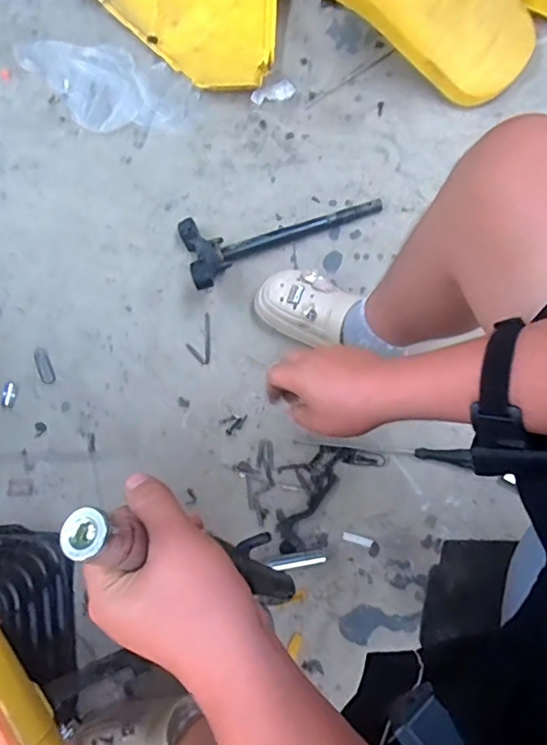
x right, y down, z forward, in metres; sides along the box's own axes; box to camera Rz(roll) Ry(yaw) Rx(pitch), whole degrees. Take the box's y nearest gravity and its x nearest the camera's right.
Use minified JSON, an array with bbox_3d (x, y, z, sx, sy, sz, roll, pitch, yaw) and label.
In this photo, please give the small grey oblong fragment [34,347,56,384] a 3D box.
[{"bbox_3d":[-0.411,-0.012,0.966,0.025,0.004,0.075,-22,68,-13],"label":"small grey oblong fragment"}]

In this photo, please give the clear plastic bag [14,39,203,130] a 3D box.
[{"bbox_3d":[-0.362,-0.600,1.113,0.402,0.026,0.179,26,79,8],"label":"clear plastic bag"}]

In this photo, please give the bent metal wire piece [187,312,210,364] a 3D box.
[{"bbox_3d":[-0.134,-0.060,0.964,0.041,0.005,0.093,-2,76,1],"label":"bent metal wire piece"}]

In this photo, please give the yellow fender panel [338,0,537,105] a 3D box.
[{"bbox_3d":[0.240,-0.756,1.038,0.572,0.193,0.258,24,75,8],"label":"yellow fender panel"}]

